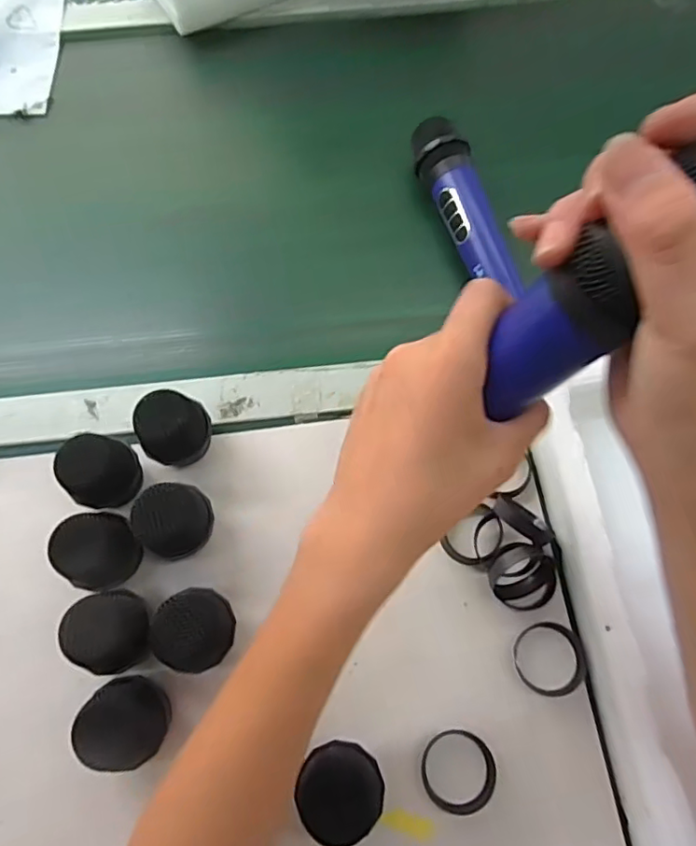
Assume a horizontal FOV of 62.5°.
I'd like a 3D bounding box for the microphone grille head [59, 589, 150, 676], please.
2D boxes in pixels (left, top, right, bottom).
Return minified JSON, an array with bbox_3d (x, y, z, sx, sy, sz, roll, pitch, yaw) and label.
[{"bbox_3d":[-0.141,0.127,0.352,0.041,0.060,0.044,15,70,7],"label":"microphone grille head"}]

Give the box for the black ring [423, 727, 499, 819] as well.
[{"bbox_3d":[0.068,0.210,0.346,0.046,0.010,0.043,0,69,1],"label":"black ring"}]

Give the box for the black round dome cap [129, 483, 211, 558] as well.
[{"bbox_3d":[-0.112,0.066,0.375,0.043,0.051,0.042,0,69,1],"label":"black round dome cap"}]

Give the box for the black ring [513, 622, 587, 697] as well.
[{"bbox_3d":[0.129,0.151,0.367,0.043,0.007,0.044,0,69,1],"label":"black ring"}]

